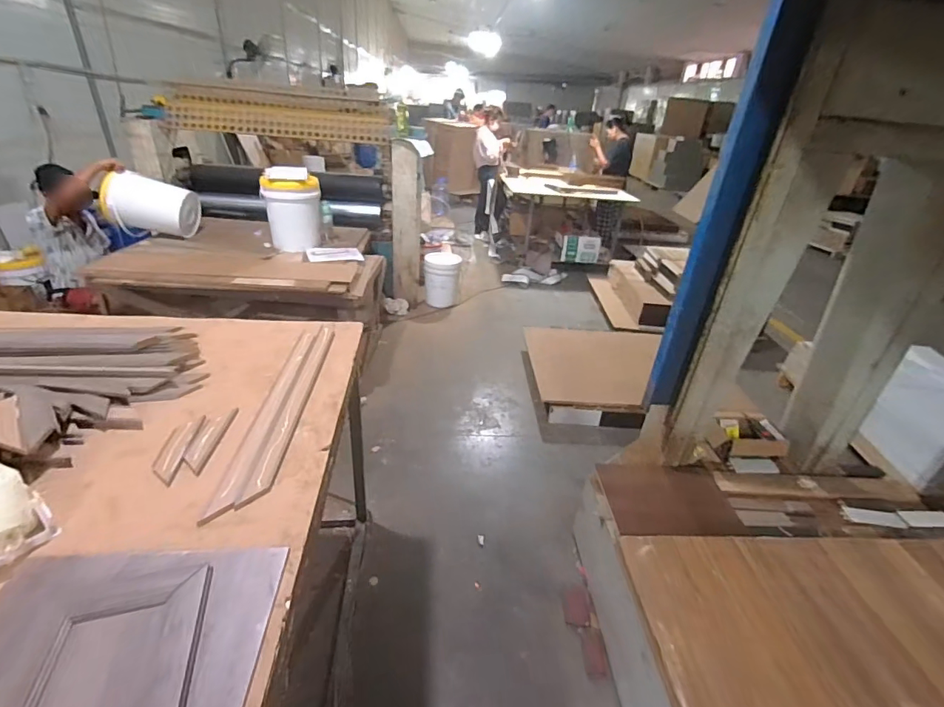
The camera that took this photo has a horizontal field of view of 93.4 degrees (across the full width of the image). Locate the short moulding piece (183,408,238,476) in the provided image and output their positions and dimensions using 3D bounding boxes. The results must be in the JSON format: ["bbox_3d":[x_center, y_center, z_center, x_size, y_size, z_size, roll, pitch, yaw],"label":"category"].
[{"bbox_3d":[-0.527,0.169,0.896,0.053,0.008,0.192,1,30,-8],"label":"short moulding piece"}]

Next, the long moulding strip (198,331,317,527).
[{"bbox_3d":[-0.443,0.114,0.988,0.048,0.015,0.607,0,32,-3],"label":"long moulding strip"}]

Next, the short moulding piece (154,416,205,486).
[{"bbox_3d":[-0.574,0.183,0.866,0.050,0.010,0.181,-1,30,-12],"label":"short moulding piece"}]

